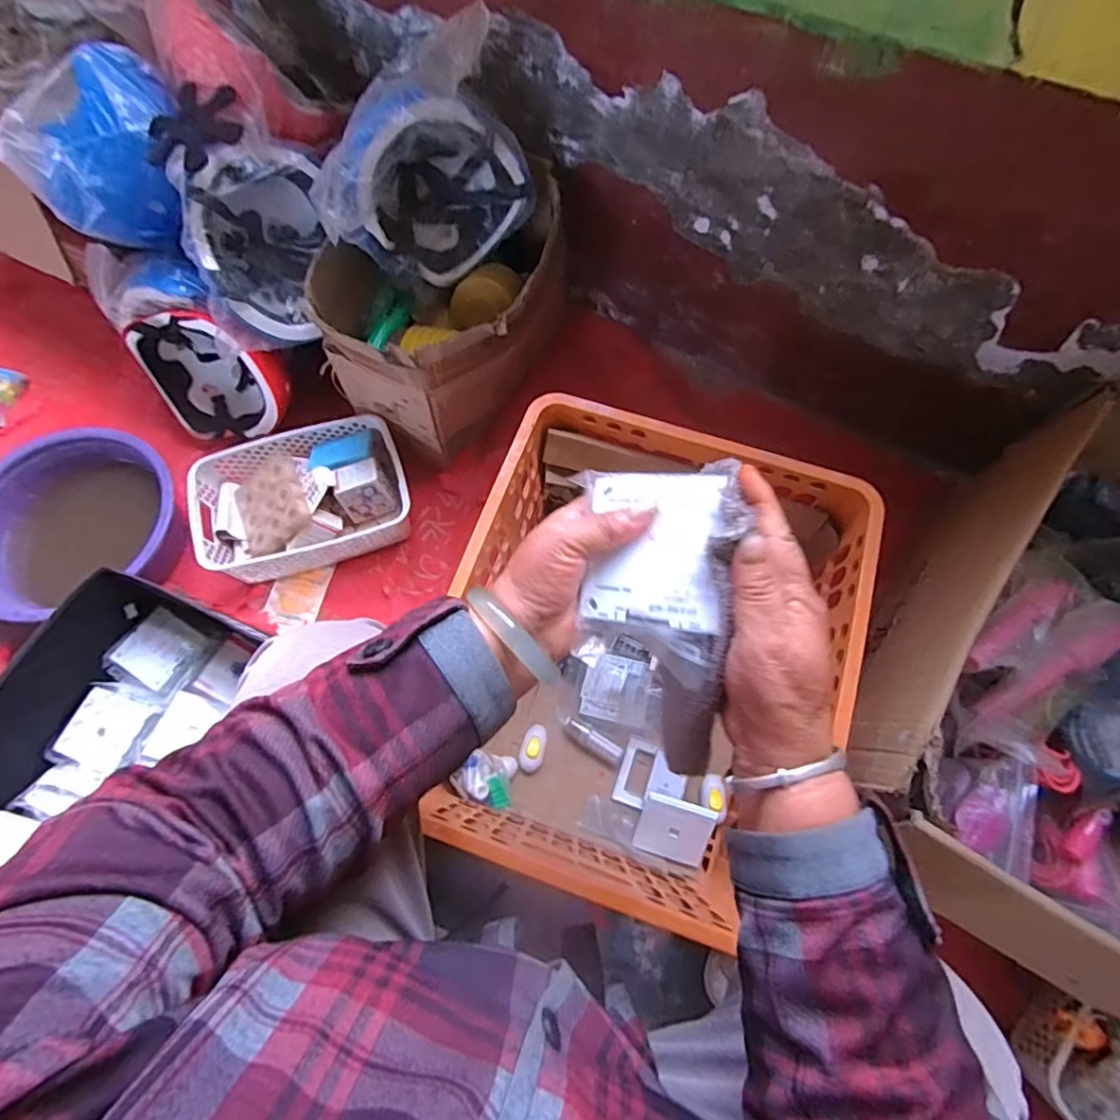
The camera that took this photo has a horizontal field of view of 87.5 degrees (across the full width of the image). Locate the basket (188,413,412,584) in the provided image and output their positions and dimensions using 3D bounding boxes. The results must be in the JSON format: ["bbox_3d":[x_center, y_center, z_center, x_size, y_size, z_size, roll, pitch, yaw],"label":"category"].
[{"bbox_3d":[-0.380,-0.097,0.874,0.292,0.090,0.210,-13,71,-5],"label":"basket"}]

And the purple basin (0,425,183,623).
[{"bbox_3d":[-0.696,-0.039,0.872,0.291,0.125,0.266,-30,73,-10],"label":"purple basin"}]

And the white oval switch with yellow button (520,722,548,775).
[{"bbox_3d":[-0.035,0.251,0.781,0.032,0.027,0.063,14,57,5],"label":"white oval switch with yellow button"}]

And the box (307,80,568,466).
[{"bbox_3d":[-0.150,-0.390,0.798,0.251,0.362,0.357,24,72,8],"label":"box"}]

